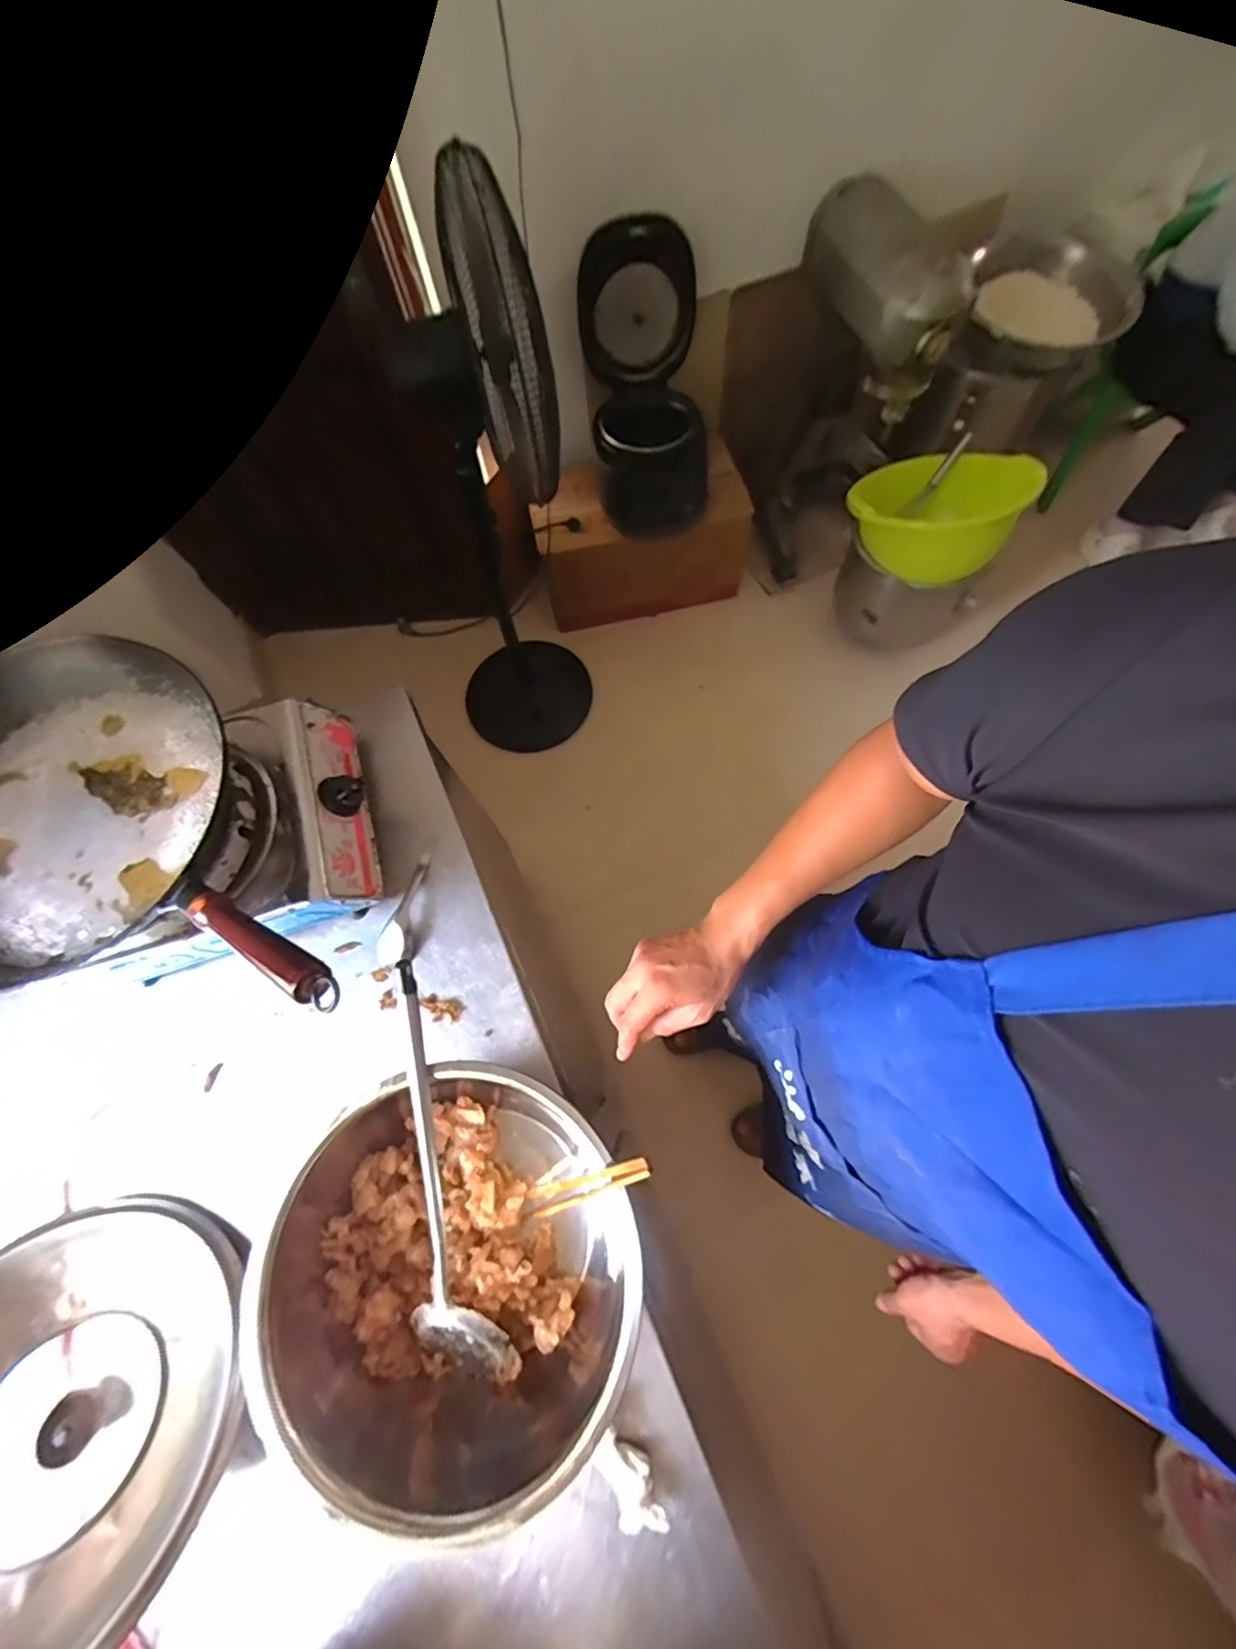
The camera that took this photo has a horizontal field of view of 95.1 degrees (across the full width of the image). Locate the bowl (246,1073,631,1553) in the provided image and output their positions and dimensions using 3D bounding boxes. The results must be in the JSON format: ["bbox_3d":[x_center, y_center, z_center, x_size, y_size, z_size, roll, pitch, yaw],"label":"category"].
[{"bbox_3d":[-0.144,0.418,0.532,0.329,0.130,0.333,-1,69,3],"label":"bowl"}]

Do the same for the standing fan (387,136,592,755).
[{"bbox_3d":[-0.291,-0.582,1.255,0.375,1.137,0.341,-23,70,-6],"label":"standing fan"}]

